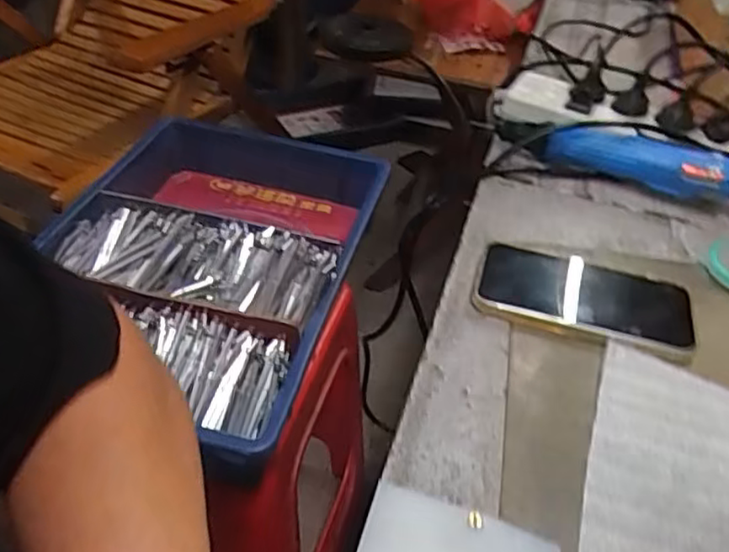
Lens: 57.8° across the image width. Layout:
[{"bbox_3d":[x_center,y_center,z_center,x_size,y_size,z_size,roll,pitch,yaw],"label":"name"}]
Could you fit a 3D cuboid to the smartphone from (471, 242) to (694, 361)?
[{"bbox_3d":[0.154,0.012,0.465,0.146,0.016,0.081,16,42,14],"label":"smartphone"}]

